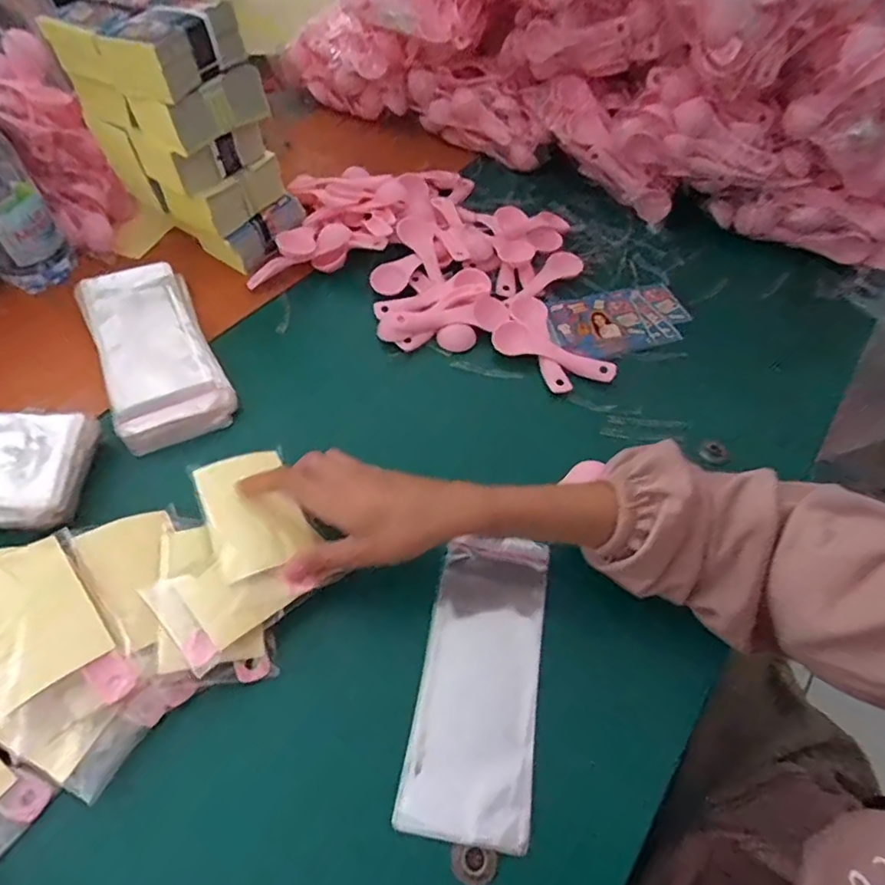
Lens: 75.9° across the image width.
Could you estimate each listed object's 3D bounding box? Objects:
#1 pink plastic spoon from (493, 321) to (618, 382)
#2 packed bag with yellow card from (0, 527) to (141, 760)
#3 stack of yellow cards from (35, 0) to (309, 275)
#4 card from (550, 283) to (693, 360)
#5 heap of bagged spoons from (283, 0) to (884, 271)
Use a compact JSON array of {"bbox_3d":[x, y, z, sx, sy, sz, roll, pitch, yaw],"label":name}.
[{"bbox_3d":[0.101,-0.082,0.516,0.113,0.009,0.031,25,57,12],"label":"pink plastic spoon"},{"bbox_3d":[-0.233,0.111,0.332,0.063,0.013,0.117,-28,65,-31],"label":"packed bag with yellow card"},{"bbox_3d":[-0.232,-0.286,0.524,0.162,0.188,0.103,31,58,16],"label":"stack of yellow cards"},{"bbox_3d":[0.172,-0.121,0.555,0.149,0.008,0.084,-14,57,-15],"label":"card"},{"bbox_3d":[0.168,-0.431,0.589,0.694,0.284,0.190,33,59,17],"label":"heap of bagged spoons"}]

